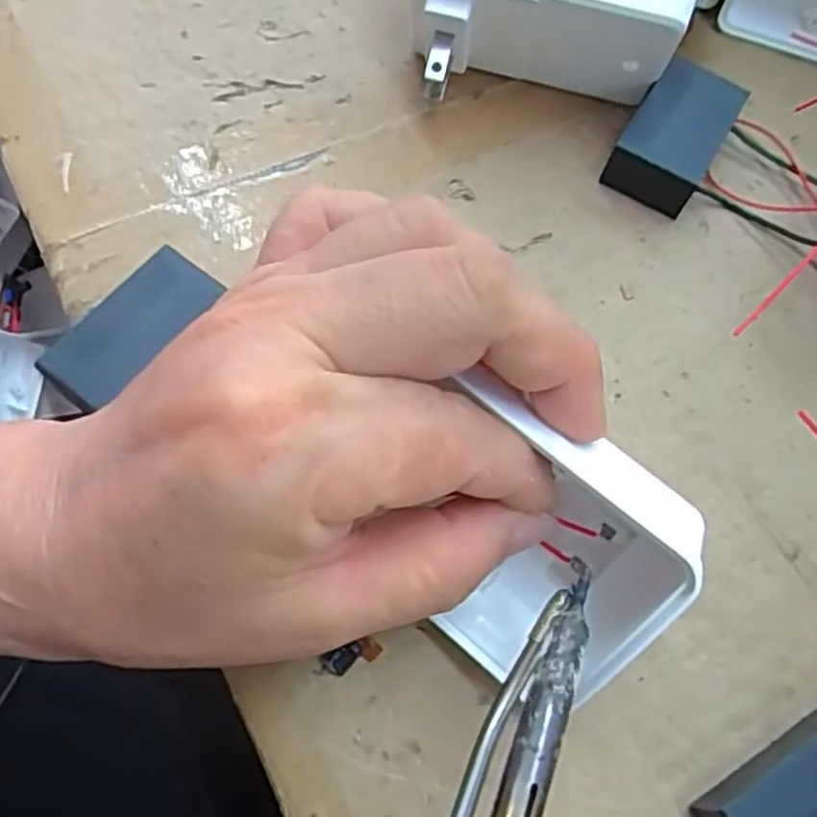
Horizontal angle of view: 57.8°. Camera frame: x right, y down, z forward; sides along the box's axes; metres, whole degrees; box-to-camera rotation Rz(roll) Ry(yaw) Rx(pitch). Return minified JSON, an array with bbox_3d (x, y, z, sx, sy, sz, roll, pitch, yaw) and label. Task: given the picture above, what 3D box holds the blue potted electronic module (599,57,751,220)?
[{"bbox_3d":[0.089,-0.090,0.245,0.028,0.018,0.050,30,68,10],"label":"blue potted electronic module"}]

